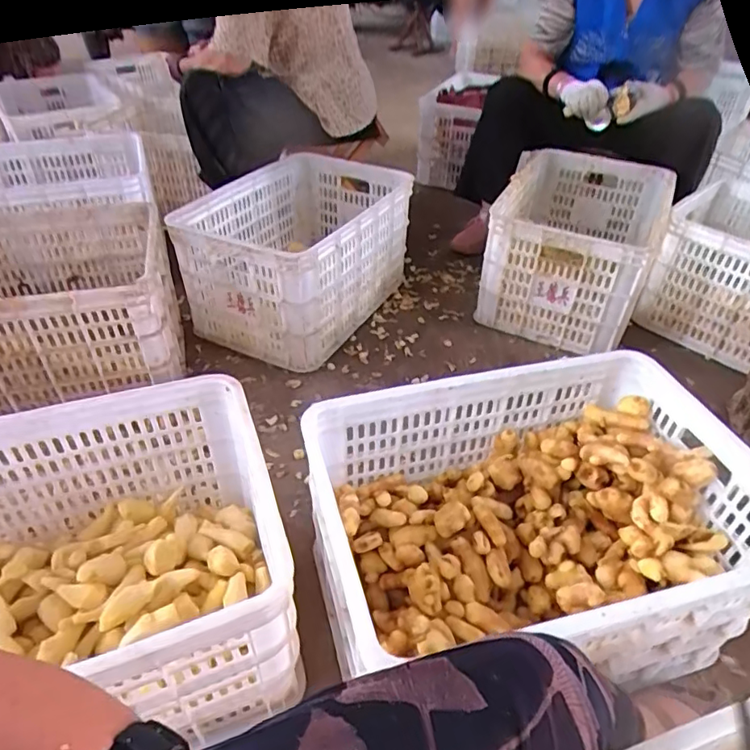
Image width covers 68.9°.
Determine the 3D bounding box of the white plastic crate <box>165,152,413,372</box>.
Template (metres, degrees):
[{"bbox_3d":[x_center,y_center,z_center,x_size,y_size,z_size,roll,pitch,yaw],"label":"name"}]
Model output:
[{"bbox_3d":[-0.160,-0.307,1.353,0.350,0.306,0.580,16,42,18],"label":"white plastic crate"}]

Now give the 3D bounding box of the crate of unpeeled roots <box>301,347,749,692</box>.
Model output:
[{"bbox_3d":[0.203,0.196,0.718,0.532,0.225,0.348,-9,41,-12],"label":"crate of unpeeled roots"}]

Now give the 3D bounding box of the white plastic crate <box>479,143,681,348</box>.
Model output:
[{"bbox_3d":[0.515,-0.350,1.418,0.345,0.270,0.578,17,43,19],"label":"white plastic crate"}]

